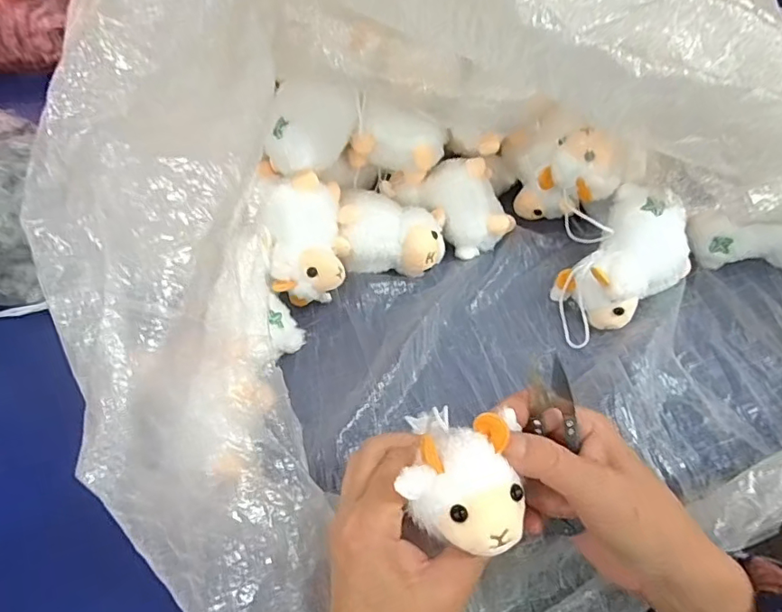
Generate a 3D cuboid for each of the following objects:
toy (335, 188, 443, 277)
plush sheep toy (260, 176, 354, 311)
[{"bbox_3d":[0.001,-0.063,0.452,0.090,0.051,0.064,6,52,5],"label":"toy"},{"bbox_3d":[-0.066,-0.047,0.430,0.062,0.072,0.090,-10,71,-4],"label":"plush sheep toy"}]

